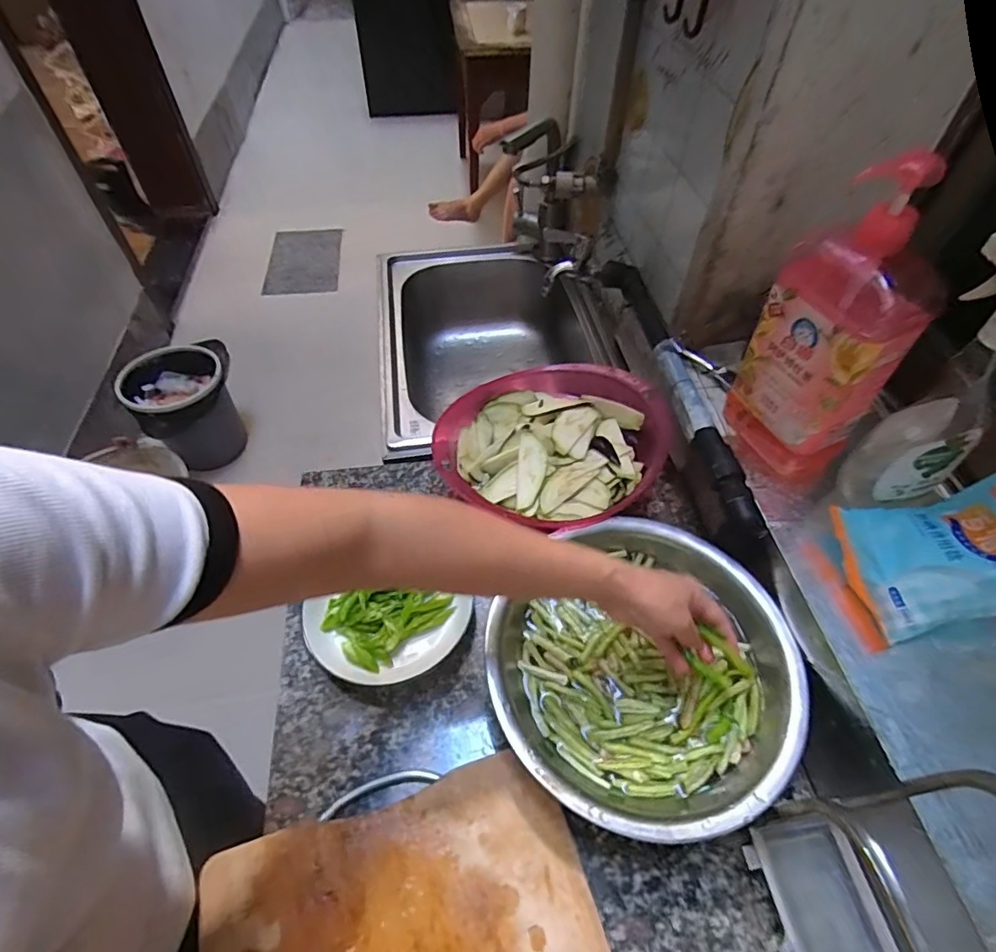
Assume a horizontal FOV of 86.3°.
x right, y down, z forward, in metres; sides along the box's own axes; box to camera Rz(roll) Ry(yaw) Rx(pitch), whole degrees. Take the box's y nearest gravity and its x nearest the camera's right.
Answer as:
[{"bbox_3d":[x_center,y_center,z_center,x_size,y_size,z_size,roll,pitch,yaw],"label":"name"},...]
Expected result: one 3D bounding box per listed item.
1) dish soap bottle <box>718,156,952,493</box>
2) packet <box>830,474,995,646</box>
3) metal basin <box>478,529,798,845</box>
[{"bbox_3d":[0.281,-0.112,0.455,0.119,0.275,0.062,38,62,24],"label":"dish soap bottle"},{"bbox_3d":[0.378,0.064,0.442,0.154,0.028,0.108,-18,54,13],"label":"packet"},{"bbox_3d":[0.134,0.181,0.500,0.251,0.070,0.275,1,53,-2],"label":"metal basin"}]

